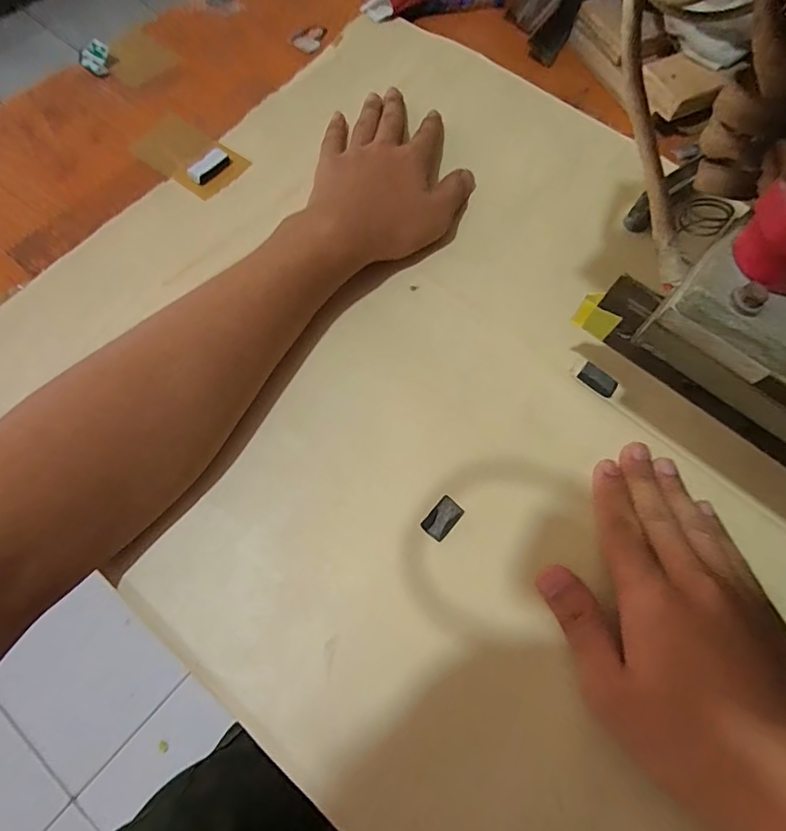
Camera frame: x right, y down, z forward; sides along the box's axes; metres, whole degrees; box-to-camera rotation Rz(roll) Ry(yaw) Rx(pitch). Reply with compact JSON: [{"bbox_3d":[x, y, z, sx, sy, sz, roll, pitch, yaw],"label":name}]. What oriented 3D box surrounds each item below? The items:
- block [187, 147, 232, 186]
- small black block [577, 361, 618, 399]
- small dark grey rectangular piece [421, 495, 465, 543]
[{"bbox_3d":[-0.133,-0.181,0.355,0.016,0.009,0.034,33,71,11],"label":"block"},{"bbox_3d":[0.129,-0.022,0.306,0.024,0.007,0.011,36,71,12],"label":"small black block"},{"bbox_3d":[0.028,0.057,0.269,0.015,0.004,0.023,40,72,13],"label":"small dark grey rectangular piece"}]

